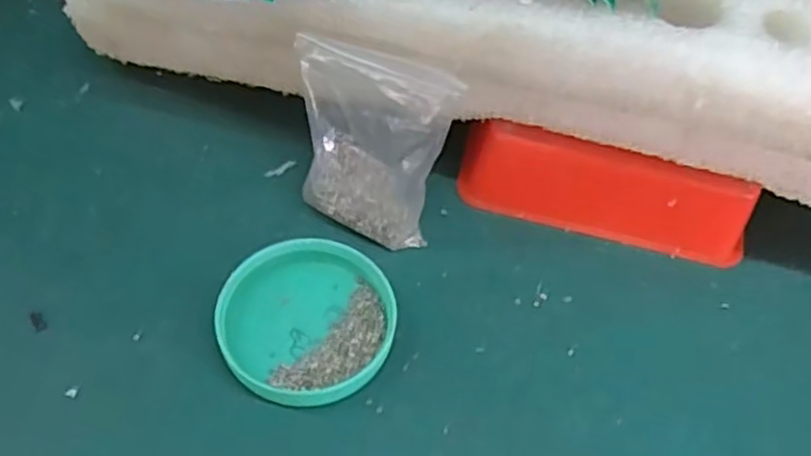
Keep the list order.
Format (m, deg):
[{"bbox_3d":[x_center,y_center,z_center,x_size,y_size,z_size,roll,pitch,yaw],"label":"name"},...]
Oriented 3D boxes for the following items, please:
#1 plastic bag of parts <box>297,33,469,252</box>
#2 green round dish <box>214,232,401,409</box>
[{"bbox_3d":[-0.015,-0.033,0.290,0.062,0.081,0.018,23,38,13],"label":"plastic bag of parts"},{"bbox_3d":[-0.037,0.034,0.275,0.063,0.016,0.066,2,53,-3],"label":"green round dish"}]

